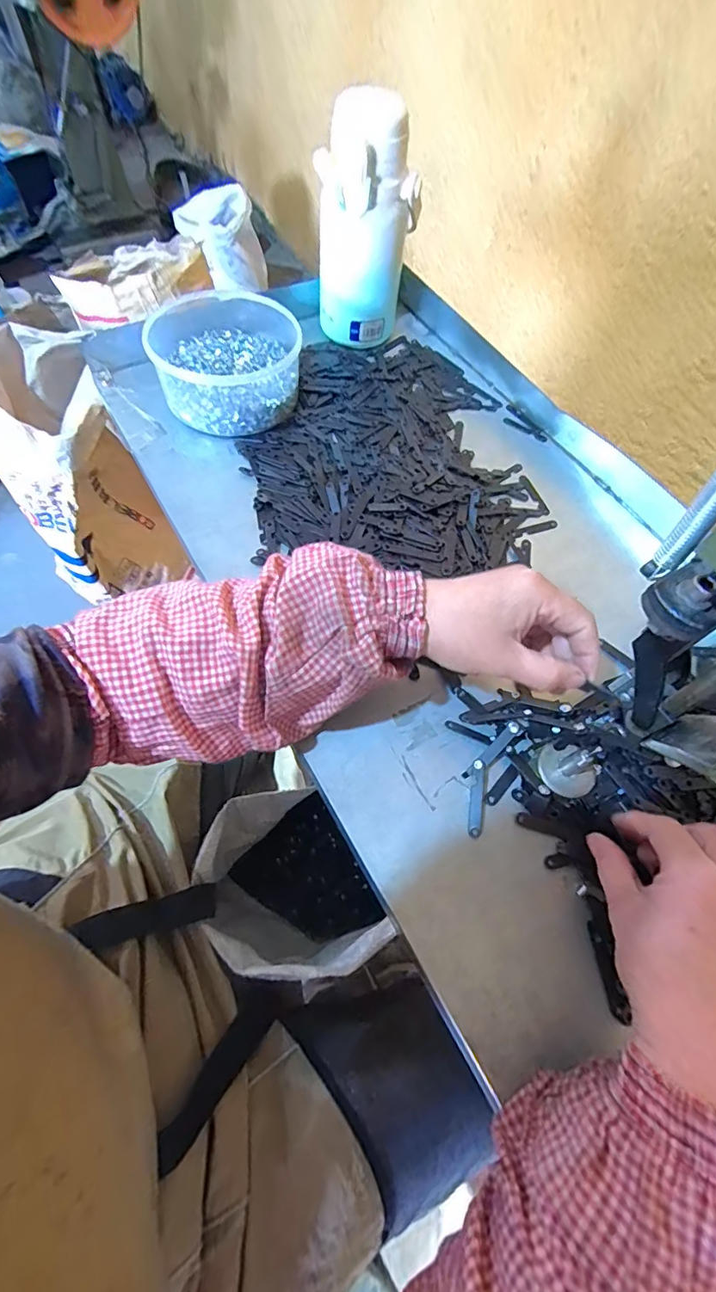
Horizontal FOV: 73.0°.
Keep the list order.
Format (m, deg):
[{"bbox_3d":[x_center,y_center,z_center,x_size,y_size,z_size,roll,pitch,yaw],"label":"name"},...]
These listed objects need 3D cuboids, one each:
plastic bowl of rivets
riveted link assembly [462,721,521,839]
[{"bbox_3d":[-0.135,-0.308,0.516,0.154,0.063,0.173,-10,63,-9],"label":"plastic bowl of rivets"},{"bbox_3d":[0.090,0.090,0.341,0.022,0.016,0.083,24,63,9],"label":"riveted link assembly"}]

